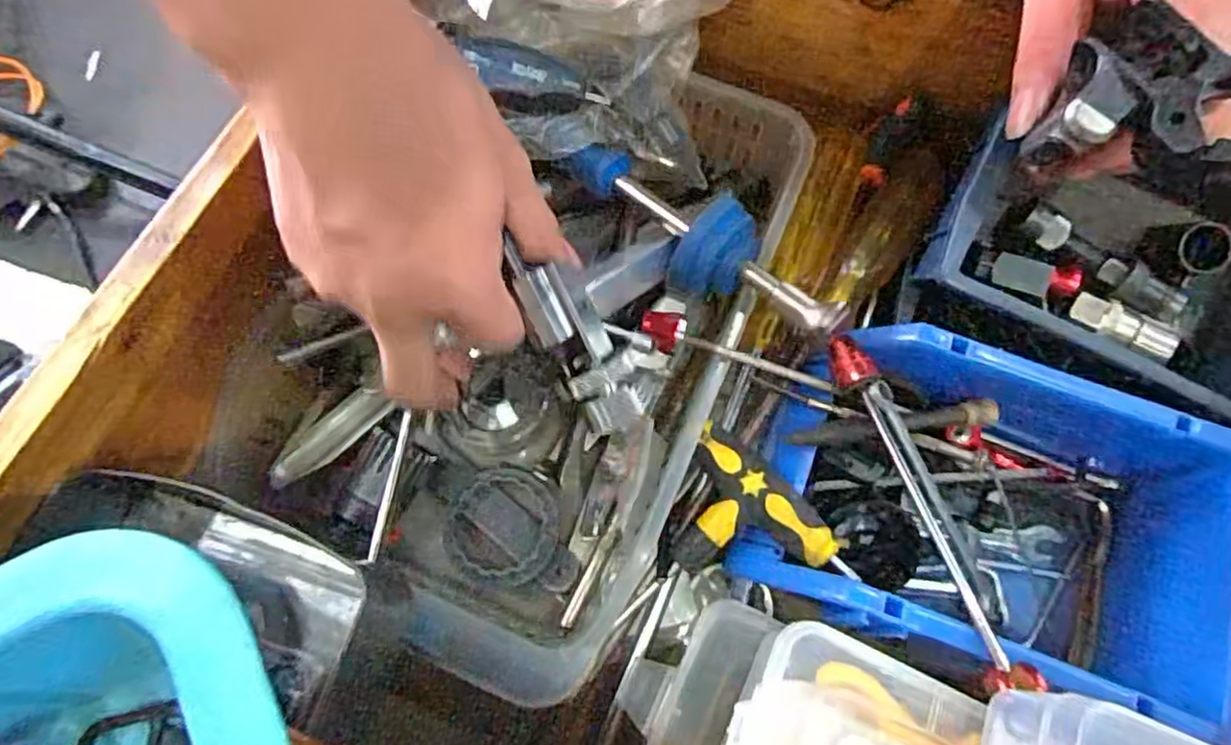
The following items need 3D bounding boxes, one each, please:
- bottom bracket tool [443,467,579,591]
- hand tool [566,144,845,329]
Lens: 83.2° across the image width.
[{"bbox_3d":[-0.048,0.072,0.322,0.059,0.009,0.051,4,71,1],"label":"bottom bracket tool"},{"bbox_3d":[0.037,-0.061,0.306,0.037,0.031,0.136,-41,75,-13],"label":"hand tool"}]

